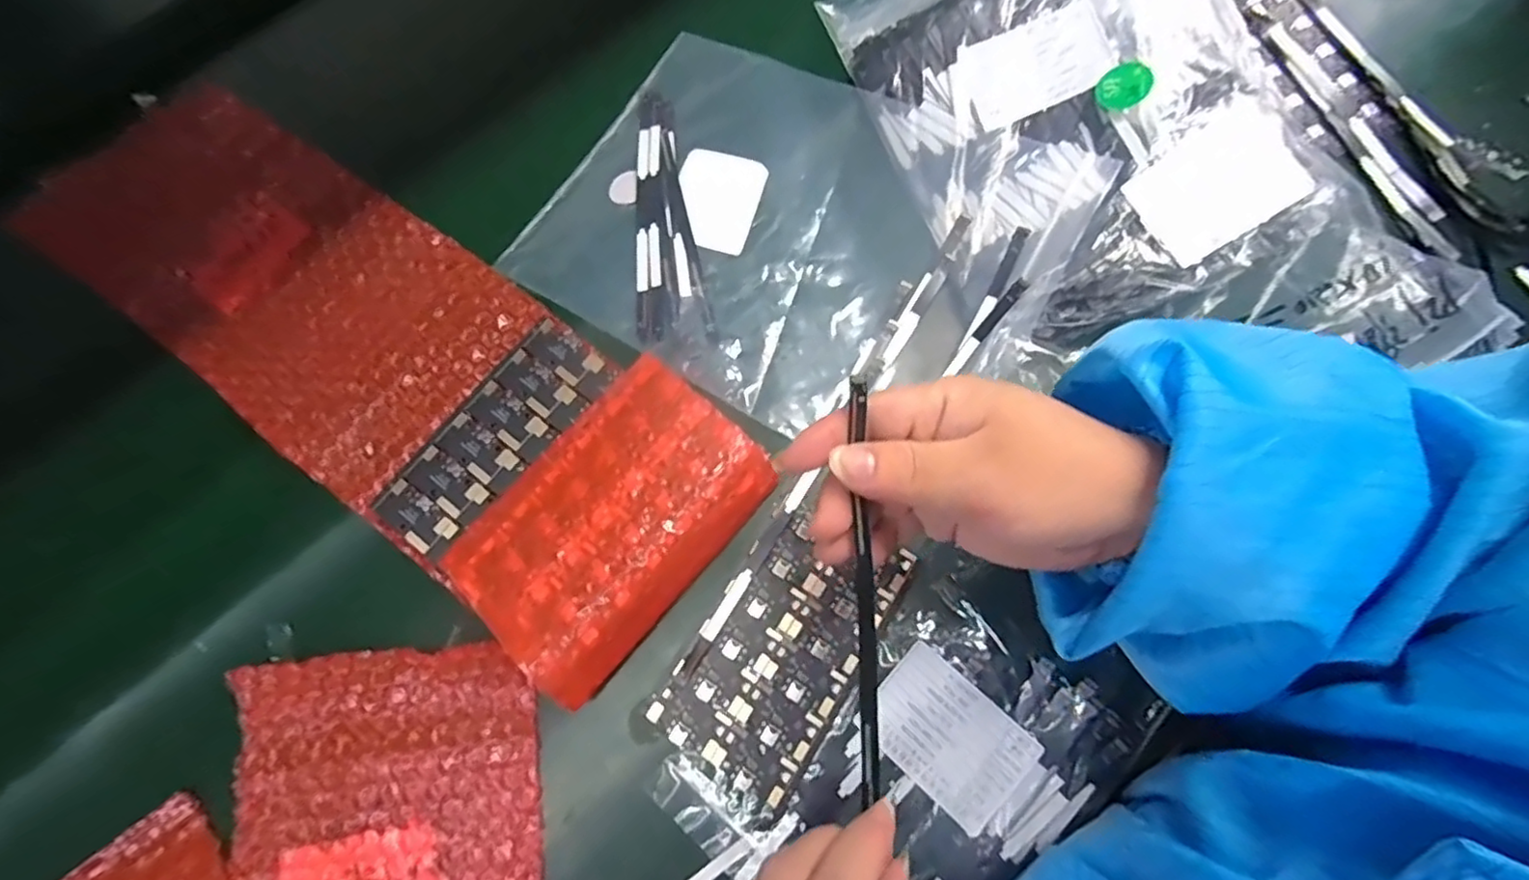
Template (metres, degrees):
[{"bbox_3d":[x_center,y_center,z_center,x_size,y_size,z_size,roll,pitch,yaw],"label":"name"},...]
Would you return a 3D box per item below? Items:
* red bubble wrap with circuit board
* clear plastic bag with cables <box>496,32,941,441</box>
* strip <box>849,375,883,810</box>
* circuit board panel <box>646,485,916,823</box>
[{"bbox_3d":[-0.212,-0.056,0.350,0.438,0.030,0.143,34,79,14],"label":"red bubble wrap with circuit board"},{"bbox_3d":[-0.012,-0.129,0.368,0.212,0.010,0.195,31,78,8],"label":"clear plastic bag with cables"},{"bbox_3d":[0.035,0.053,0.224,0.007,0.004,0.146,-2,93,0],"label":"strip"},{"bbox_3d":[0.012,0.101,0.310,0.073,0.004,0.132,36,79,9],"label":"circuit board panel"}]

